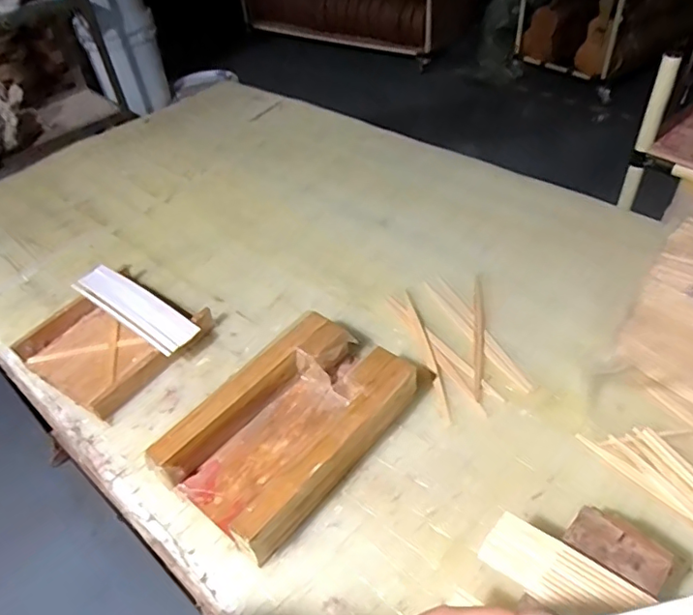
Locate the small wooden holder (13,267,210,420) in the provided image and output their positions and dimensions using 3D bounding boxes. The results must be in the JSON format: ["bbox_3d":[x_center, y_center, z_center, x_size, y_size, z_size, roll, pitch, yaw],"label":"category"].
[{"bbox_3d":[-0.328,0.041,0.792,0.208,0.036,0.203,26,53,27],"label":"small wooden holder"}]

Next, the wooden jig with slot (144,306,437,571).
[{"bbox_3d":[-0.058,0.127,0.651,0.170,0.060,0.283,31,55,30],"label":"wooden jig with slot"}]

